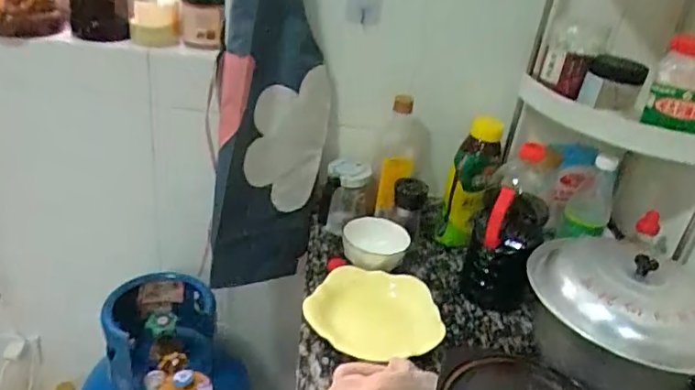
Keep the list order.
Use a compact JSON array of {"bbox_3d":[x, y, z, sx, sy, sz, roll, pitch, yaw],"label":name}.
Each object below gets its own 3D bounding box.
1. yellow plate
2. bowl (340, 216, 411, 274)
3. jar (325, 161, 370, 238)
[{"bbox_3d":[0.037,0.175,0.837,0.193,0.030,0.193,5,29,-3],"label":"yellow plate"},{"bbox_3d":[0.047,0.086,0.969,0.112,0.052,0.112,5,29,-3],"label":"bowl"},{"bbox_3d":[0.003,-0.003,1.045,0.082,0.115,0.090,5,29,-3],"label":"jar"}]

